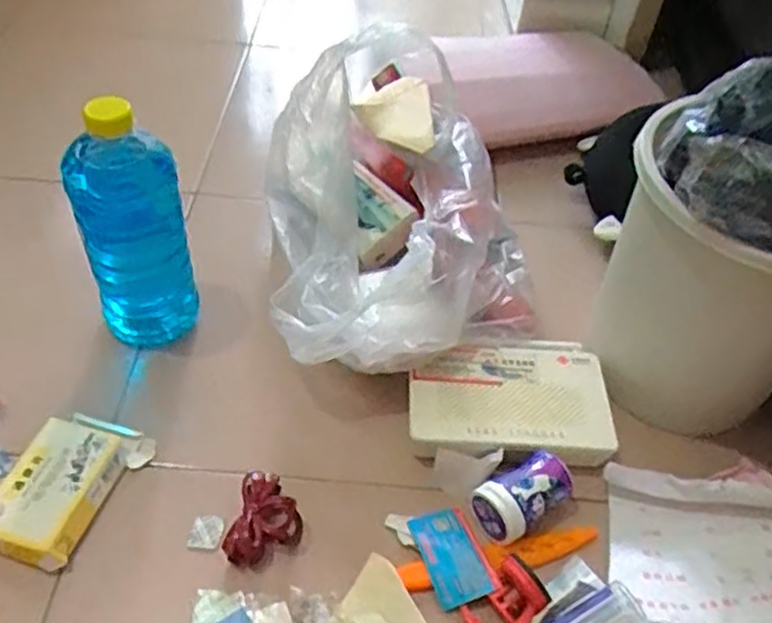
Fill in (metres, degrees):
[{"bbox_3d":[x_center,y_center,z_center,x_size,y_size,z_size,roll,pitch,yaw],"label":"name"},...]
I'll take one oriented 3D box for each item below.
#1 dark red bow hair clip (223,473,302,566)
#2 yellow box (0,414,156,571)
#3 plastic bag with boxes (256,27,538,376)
[{"bbox_3d":[-0.102,0.181,0.625,0.056,0.028,0.076,11,51,5],"label":"dark red bow hair clip"},{"bbox_3d":[-0.284,0.154,0.641,0.095,0.030,0.137,15,48,8],"label":"yellow box"},{"bbox_3d":[0.008,-0.154,0.815,0.278,0.155,0.448,-4,49,-9],"label":"plastic bag with boxes"}]

